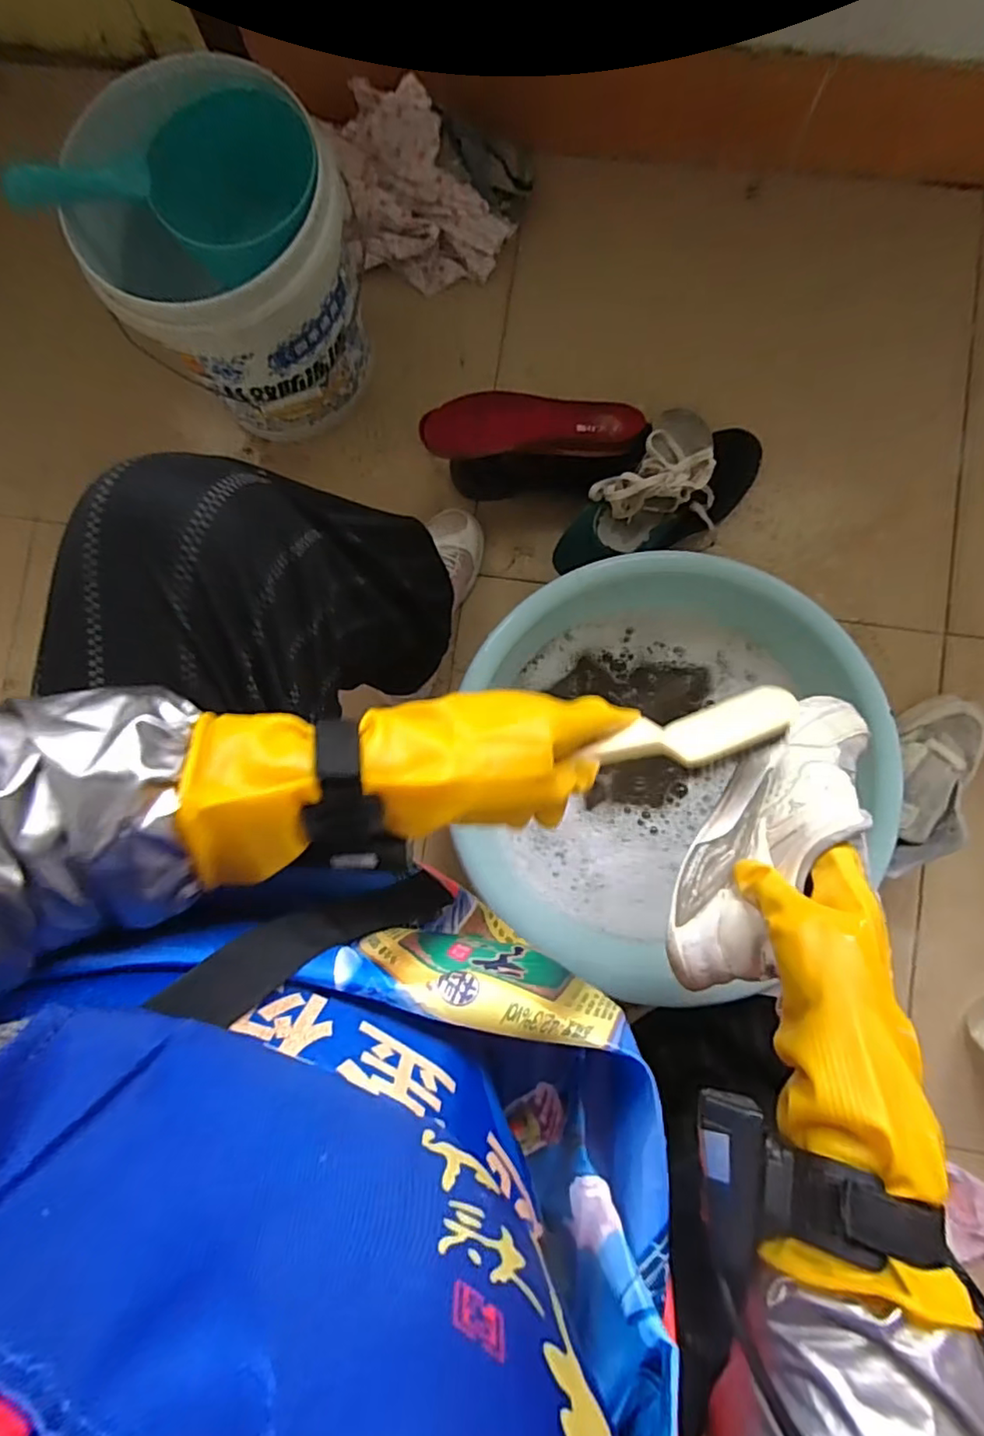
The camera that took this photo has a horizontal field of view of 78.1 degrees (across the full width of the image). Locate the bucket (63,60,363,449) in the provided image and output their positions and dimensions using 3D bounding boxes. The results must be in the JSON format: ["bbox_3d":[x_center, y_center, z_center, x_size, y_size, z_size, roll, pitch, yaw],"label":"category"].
[{"bbox_3d":[-0.277,-0.497,0.688,0.249,0.278,0.249,0,84,0],"label":"bucket"}]

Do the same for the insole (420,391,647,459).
[{"bbox_3d":[0.049,-0.333,0.691,0.254,0.034,0.073,-5,88,-13],"label":"insole"}]

